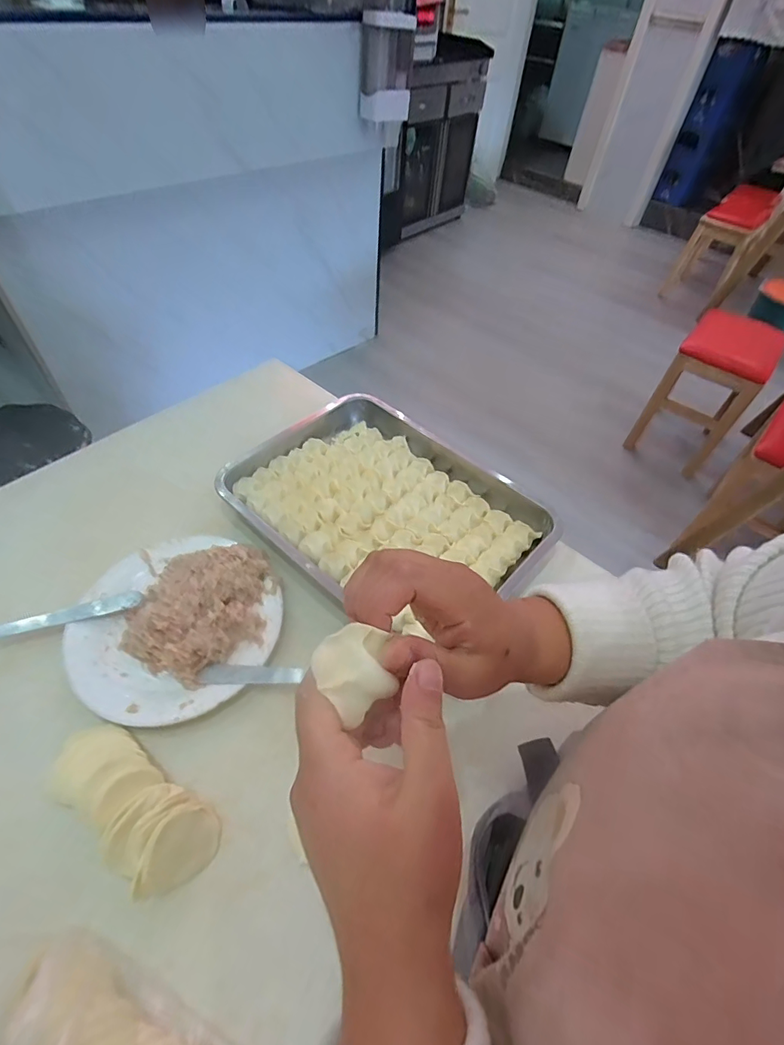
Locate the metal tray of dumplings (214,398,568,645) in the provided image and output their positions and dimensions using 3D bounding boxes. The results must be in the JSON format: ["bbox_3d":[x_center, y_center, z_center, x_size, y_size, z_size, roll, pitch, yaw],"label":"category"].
[{"bbox_3d":[-0.009,-0.025,0.630,0.403,0.041,0.305,35,56,21],"label":"metal tray of dumplings"}]

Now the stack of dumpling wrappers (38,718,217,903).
[{"bbox_3d":[-0.233,0.244,0.404,0.176,0.036,0.072,29,54,17],"label":"stack of dumpling wrappers"}]

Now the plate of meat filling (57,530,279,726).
[{"bbox_3d":[-0.237,0.107,0.515,0.209,0.048,0.213,3,51,-3],"label":"plate of meat filling"}]

